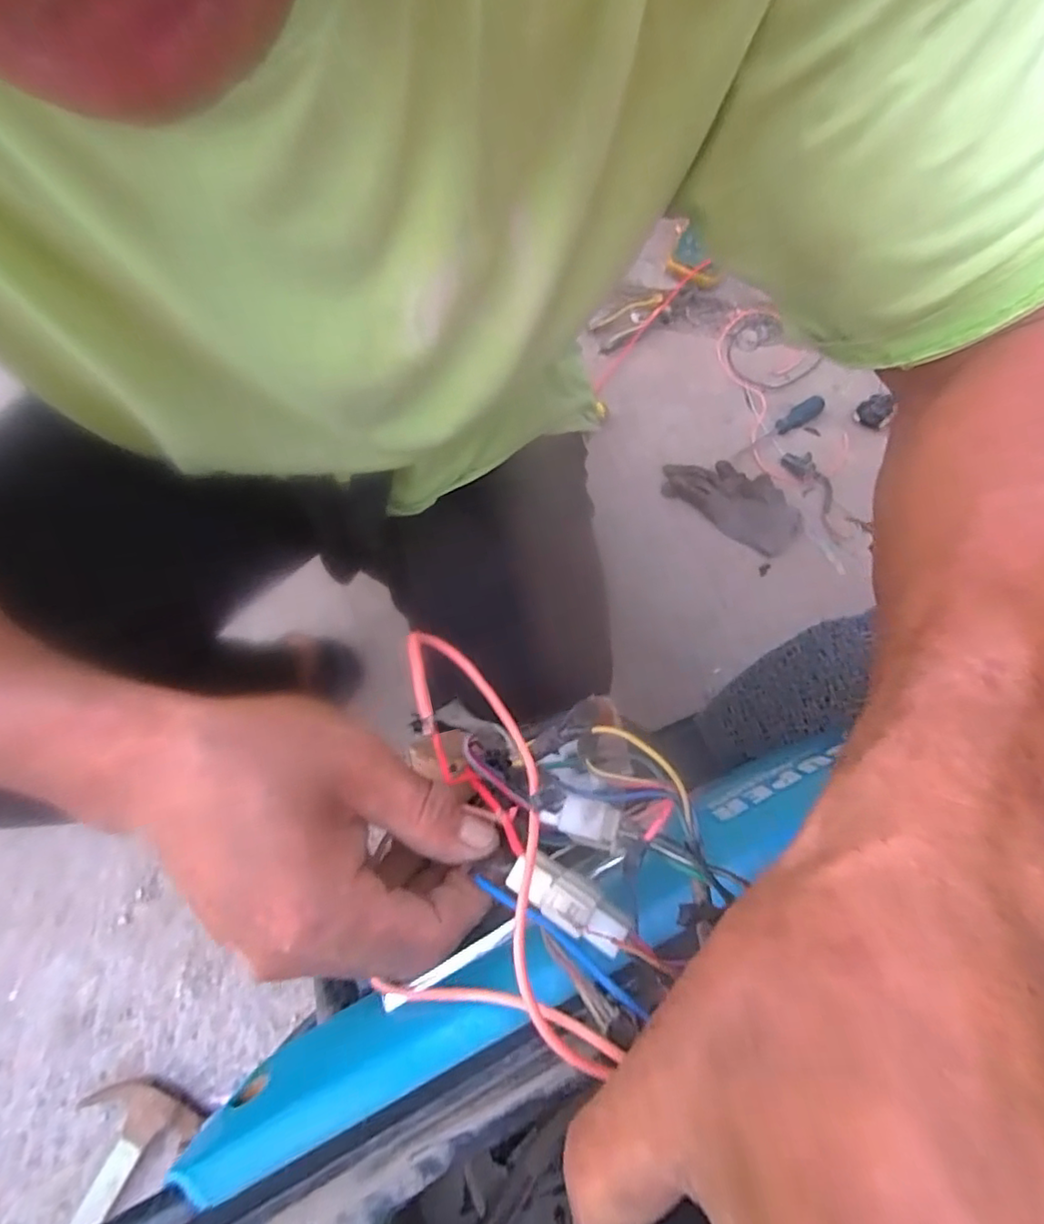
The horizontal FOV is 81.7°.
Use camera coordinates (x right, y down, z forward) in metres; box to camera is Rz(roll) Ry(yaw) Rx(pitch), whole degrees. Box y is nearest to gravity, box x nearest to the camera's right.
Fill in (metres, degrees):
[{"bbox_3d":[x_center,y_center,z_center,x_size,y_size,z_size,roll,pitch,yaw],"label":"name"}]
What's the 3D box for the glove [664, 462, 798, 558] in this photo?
[{"bbox_3d":[0.300,-0.161,0.850,0.196,0.022,0.109,29,73,9],"label":"glove"}]

